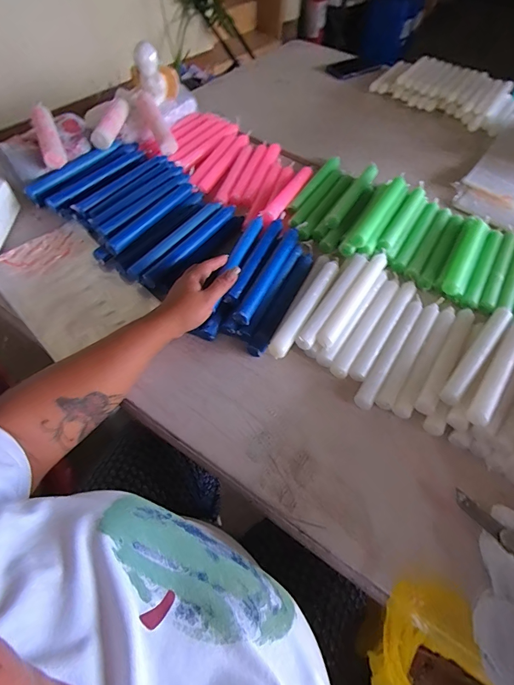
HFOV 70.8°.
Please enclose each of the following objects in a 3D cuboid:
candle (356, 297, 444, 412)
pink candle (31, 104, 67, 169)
[{"bbox_3d":[0.198,0.007,0.491,0.023,0.017,0.222,36,62,19],"label":"candle"},{"bbox_3d":[-0.359,-0.356,0.620,0.034,0.036,0.127,-19,70,-18],"label":"pink candle"}]

